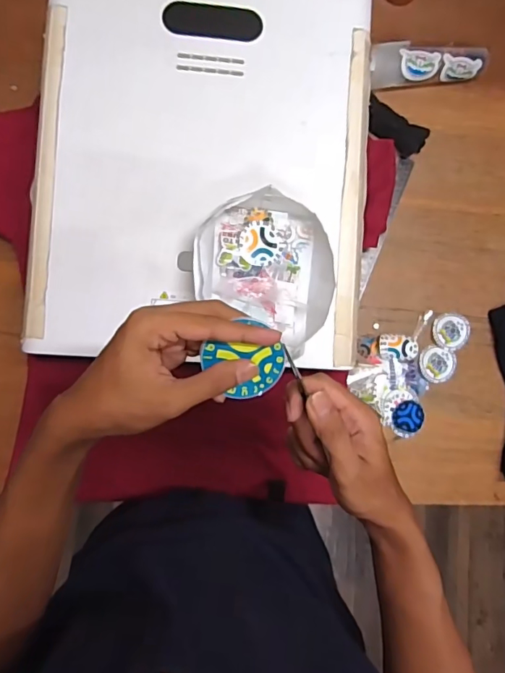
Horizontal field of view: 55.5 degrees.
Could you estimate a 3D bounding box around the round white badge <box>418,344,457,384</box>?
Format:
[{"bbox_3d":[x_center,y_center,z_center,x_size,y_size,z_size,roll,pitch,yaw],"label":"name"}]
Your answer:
[{"bbox_3d":[0.293,0.044,0.758,0.055,0.005,0.057,0,87,-5],"label":"round white badge"}]

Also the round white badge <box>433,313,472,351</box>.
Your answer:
[{"bbox_3d":[0.318,-0.008,0.765,0.056,0.004,0.057,0,87,-5],"label":"round white badge"}]

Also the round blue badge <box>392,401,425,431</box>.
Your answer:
[{"bbox_3d":[0.245,0.125,0.752,0.050,0.004,0.046,0,87,-5],"label":"round blue badge"}]

